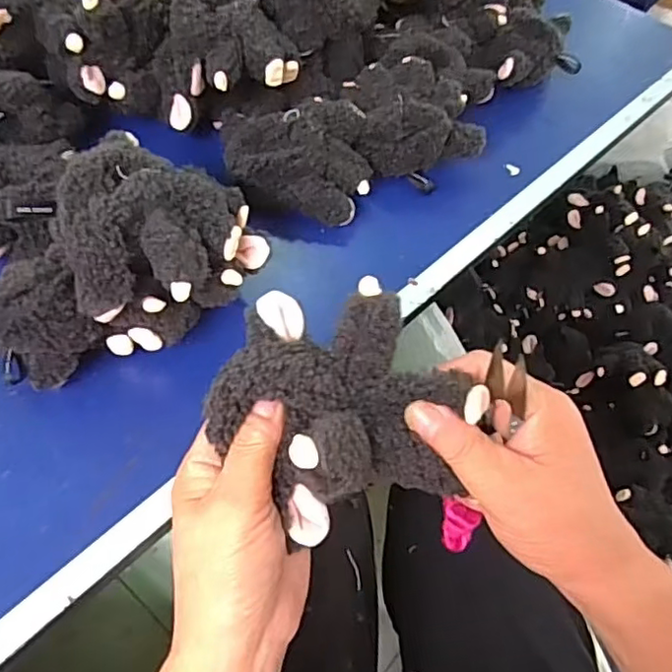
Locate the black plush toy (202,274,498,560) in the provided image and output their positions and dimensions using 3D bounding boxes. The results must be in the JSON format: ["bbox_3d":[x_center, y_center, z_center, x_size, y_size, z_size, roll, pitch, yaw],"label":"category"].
[{"bbox_3d":[-0.003,0.031,0.301,0.101,0.055,0.123,-33,65,-24],"label":"black plush toy"}]

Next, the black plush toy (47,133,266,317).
[{"bbox_3d":[-0.111,-0.069,0.400,0.125,0.069,0.099,-20,60,-18],"label":"black plush toy"}]

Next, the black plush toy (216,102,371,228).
[{"bbox_3d":[-0.036,-0.148,0.518,0.128,0.064,0.090,9,56,1],"label":"black plush toy"}]

